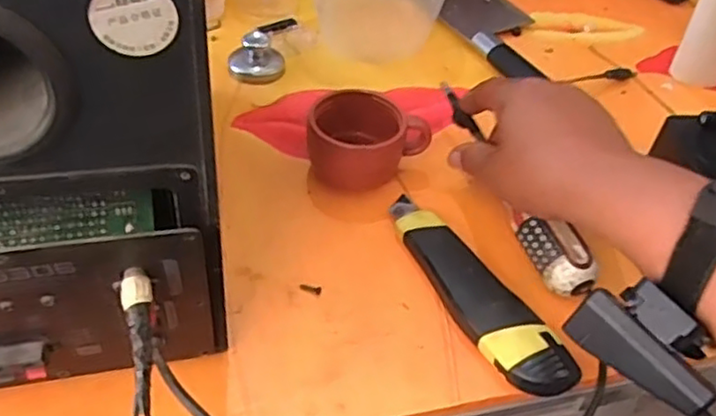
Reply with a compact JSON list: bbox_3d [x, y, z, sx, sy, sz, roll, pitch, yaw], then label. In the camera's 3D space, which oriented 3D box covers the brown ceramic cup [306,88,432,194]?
[{"bbox_3d":[0.007,-0.045,0.468,0.078,0.045,0.052,10,46,2],"label":"brown ceramic cup"}]

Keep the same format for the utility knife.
[{"bbox_3d":[0.065,0.046,0.402,0.038,0.021,0.159,-21,53,-25],"label":"utility knife"}]

